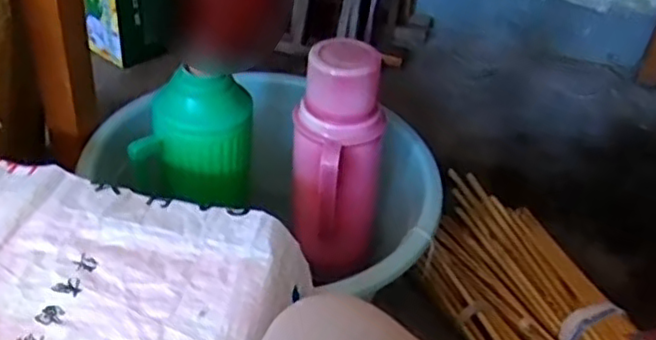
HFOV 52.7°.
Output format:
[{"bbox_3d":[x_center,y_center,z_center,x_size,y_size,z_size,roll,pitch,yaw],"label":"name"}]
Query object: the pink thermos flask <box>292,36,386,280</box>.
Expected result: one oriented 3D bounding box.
[{"bbox_3d":[0.011,-0.001,0.886,0.117,0.320,0.114,7,39,0],"label":"pink thermos flask"}]

